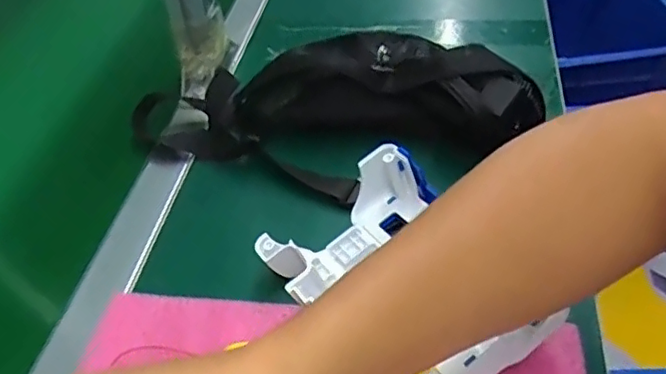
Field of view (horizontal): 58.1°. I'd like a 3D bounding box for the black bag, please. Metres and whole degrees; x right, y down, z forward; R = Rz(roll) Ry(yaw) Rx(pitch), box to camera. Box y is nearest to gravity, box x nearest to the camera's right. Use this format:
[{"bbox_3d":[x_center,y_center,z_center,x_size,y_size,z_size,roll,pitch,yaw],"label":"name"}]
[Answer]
[{"bbox_3d":[-0.005,-0.070,0.541,0.366,0.084,0.159,-6,45,0],"label":"black bag"}]

